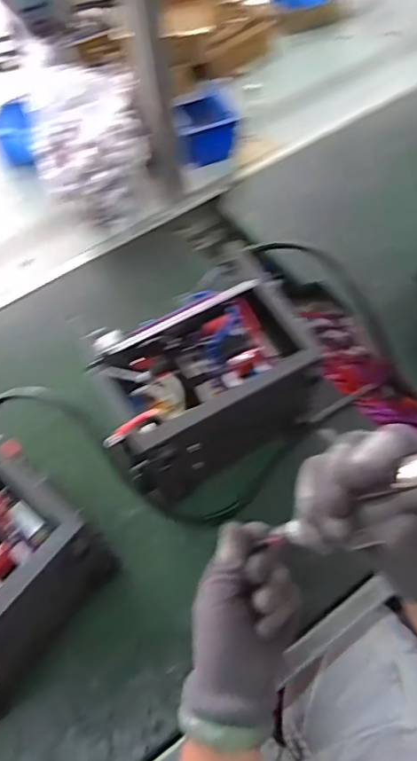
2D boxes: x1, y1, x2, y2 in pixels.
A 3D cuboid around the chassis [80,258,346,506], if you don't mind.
[{"bbox_3d":[-0.008,0.007,0.573,0.223,0.150,0.167,-27,61,-11],"label":"chassis"}]

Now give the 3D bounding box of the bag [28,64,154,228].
[{"bbox_3d":[-0.182,-0.351,0.784,0.162,0.182,0.145,-14,59,-4],"label":"bag"}]

